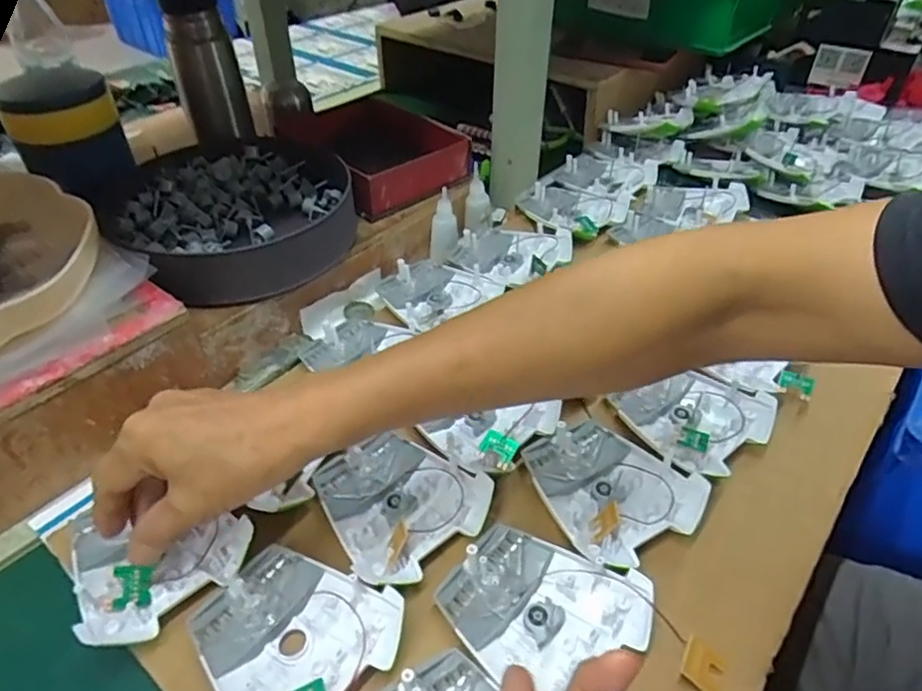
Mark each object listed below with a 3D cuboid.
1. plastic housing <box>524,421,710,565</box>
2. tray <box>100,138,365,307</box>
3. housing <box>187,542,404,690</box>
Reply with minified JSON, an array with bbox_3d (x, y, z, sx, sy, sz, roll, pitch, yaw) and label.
[{"bbox_3d":[0.103,0.092,0.428,0.097,0.017,0.106,-17,45,-20],"label":"plastic housing"},{"bbox_3d":[-0.207,-0.129,0.579,0.211,0.057,0.231,1,42,-1],"label":"tray"},{"bbox_3d":[-0.098,0.167,0.354,0.108,0.022,0.096,27,47,25],"label":"housing"}]

